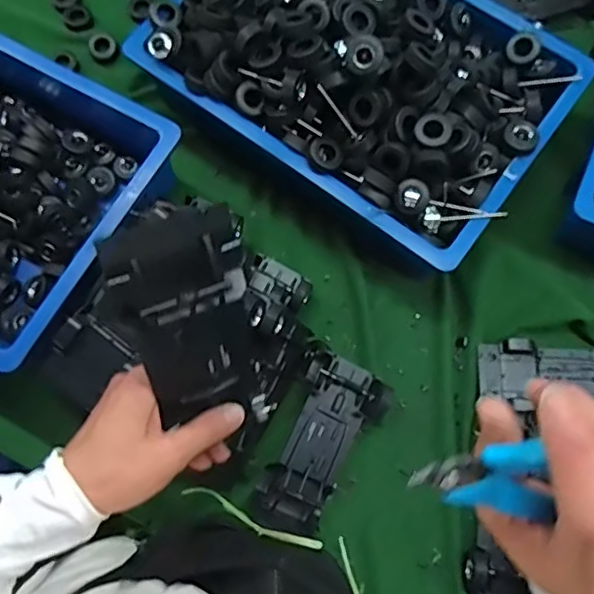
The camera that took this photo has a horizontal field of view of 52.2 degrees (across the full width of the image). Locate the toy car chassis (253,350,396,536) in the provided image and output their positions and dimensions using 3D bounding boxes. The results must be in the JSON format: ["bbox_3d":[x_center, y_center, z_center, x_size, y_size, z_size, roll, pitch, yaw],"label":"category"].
[{"bbox_3d":[0.028,0.155,0.645,0.090,0.046,0.173,25,76,8],"label":"toy car chassis"}]

